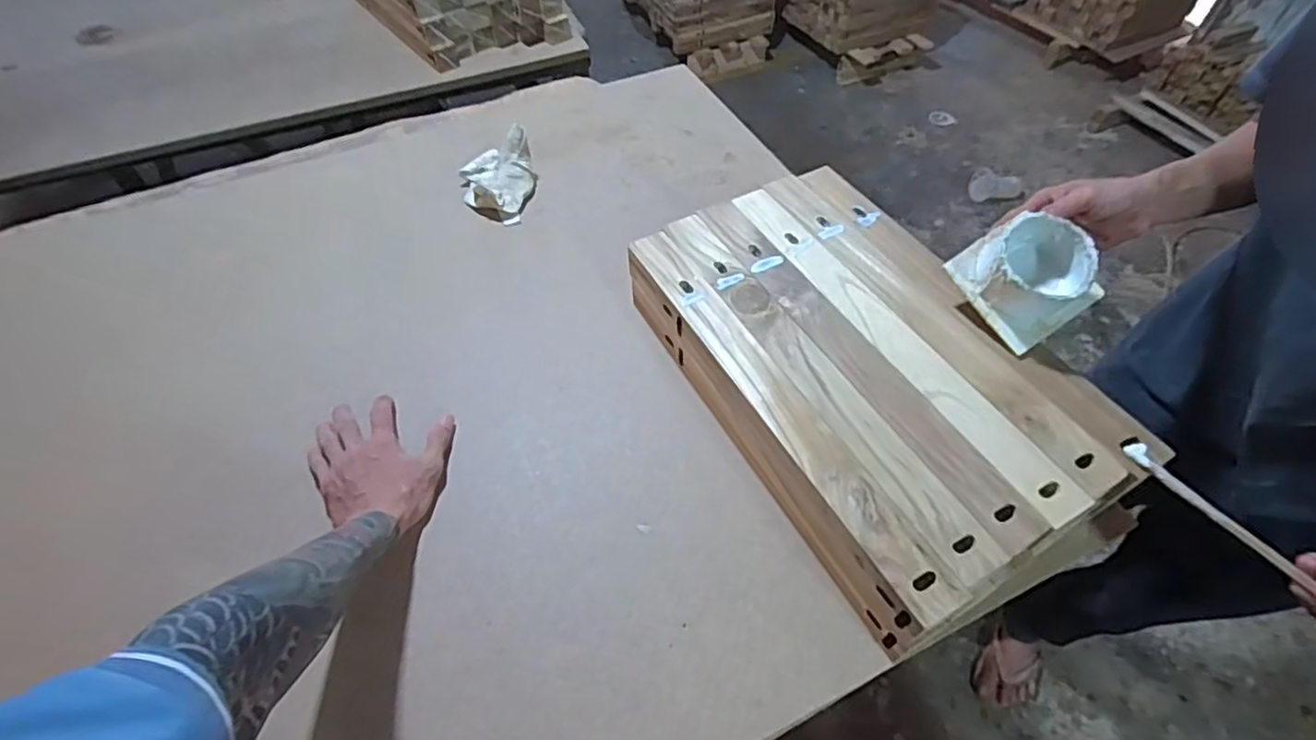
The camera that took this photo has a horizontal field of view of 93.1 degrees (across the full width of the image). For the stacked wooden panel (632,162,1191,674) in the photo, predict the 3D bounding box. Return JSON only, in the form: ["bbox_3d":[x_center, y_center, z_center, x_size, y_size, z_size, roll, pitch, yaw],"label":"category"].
[{"bbox_3d":[0.192,-0.003,0.614,0.271,0.088,0.451,-25,56,-14],"label":"stacked wooden panel"}]

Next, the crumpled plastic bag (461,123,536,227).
[{"bbox_3d":[-0.215,-0.261,0.842,0.097,0.068,0.129,-16,54,-8],"label":"crumpled plastic bag"}]

